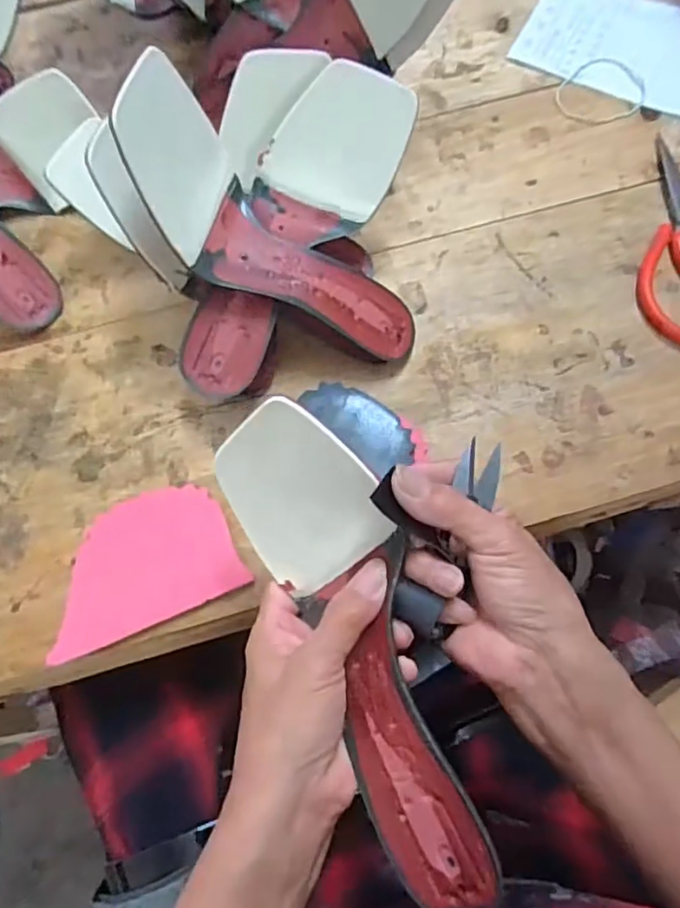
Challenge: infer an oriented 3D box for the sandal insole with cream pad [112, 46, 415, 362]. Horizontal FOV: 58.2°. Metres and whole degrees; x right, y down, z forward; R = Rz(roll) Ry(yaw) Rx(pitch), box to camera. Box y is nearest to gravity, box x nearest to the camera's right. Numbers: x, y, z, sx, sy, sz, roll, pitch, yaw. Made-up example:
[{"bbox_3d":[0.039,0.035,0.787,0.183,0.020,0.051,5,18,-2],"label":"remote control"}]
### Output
[{"bbox_3d":[-0.043,-0.139,0.404,0.235,0.050,0.103,33,71,-24],"label":"sandal insole with cream pad"}]

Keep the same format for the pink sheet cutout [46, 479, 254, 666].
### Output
[{"bbox_3d":[-0.132,0.071,0.401,0.121,0.004,0.084,-23,69,-2],"label":"pink sheet cutout"}]

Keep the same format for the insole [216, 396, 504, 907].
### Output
[{"bbox_3d":[0.007,0.092,0.297,0.070,0.069,0.231,-18,75,-4],"label":"insole"}]

